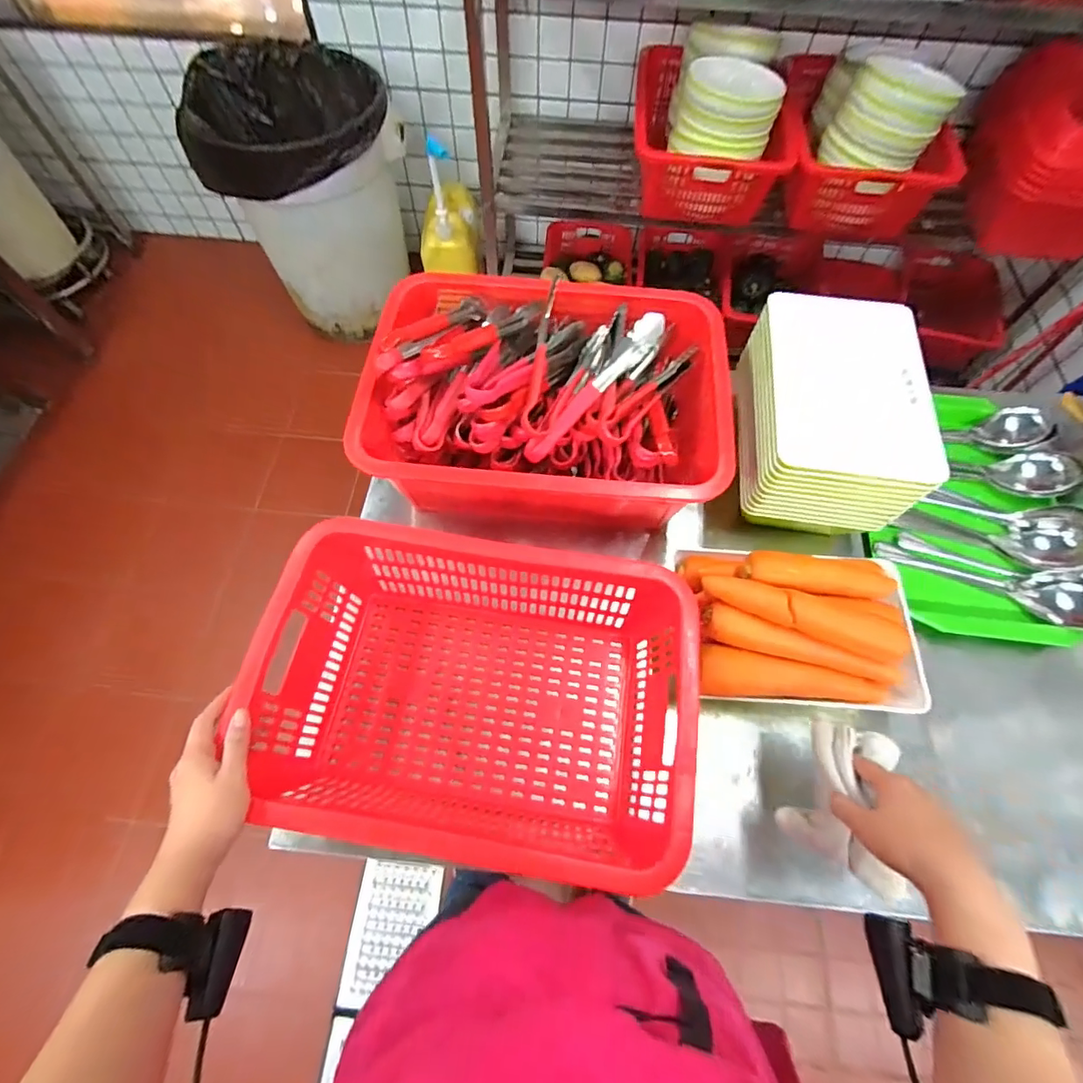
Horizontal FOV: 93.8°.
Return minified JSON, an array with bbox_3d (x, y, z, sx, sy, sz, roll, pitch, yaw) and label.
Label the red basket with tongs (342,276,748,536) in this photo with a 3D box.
[{"bbox_3d":[0.012,-0.214,0.724,0.475,0.193,0.347,5,64,1],"label":"red basket with tongs"}]

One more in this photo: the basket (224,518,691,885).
[{"bbox_3d":[-0.068,0.155,0.595,0.448,0.158,0.329,7,64,3],"label":"basket"}]

